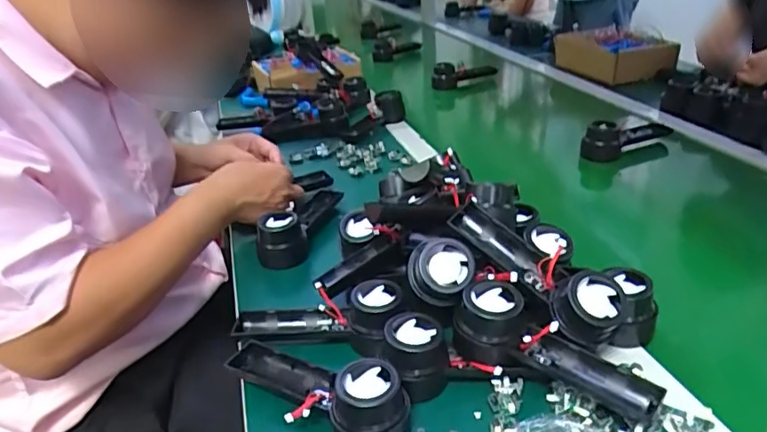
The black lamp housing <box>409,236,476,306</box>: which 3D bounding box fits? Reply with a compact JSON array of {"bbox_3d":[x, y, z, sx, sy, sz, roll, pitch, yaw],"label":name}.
[{"bbox_3d":[0.050,0.046,0.473,0.052,0.034,0.053,2,67,-4],"label":"black lamp housing"}]

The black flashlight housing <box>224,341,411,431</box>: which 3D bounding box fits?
[{"bbox_3d":[-0.059,0.136,0.432,0.162,0.047,0.056,11,32,25],"label":"black flashlight housing"}]

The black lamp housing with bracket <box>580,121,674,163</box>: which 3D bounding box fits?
[{"bbox_3d":[0.379,-0.125,0.862,0.158,0.055,0.044,-15,31,-21],"label":"black lamp housing with bracket"}]

